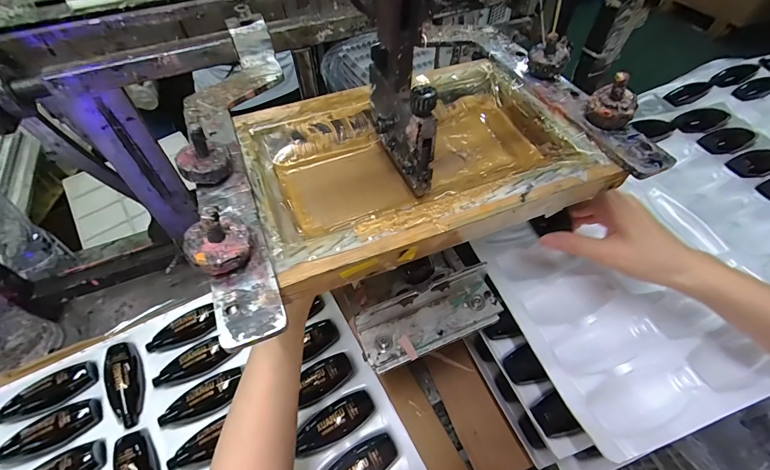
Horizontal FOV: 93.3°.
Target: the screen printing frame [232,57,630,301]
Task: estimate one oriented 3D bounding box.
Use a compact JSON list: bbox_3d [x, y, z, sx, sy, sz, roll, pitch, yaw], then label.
[{"bbox_3d":[0.021,-0.059,0.270,0.230,0.029,0.168,-19,56,-14],"label":"screen printing frame"}]

